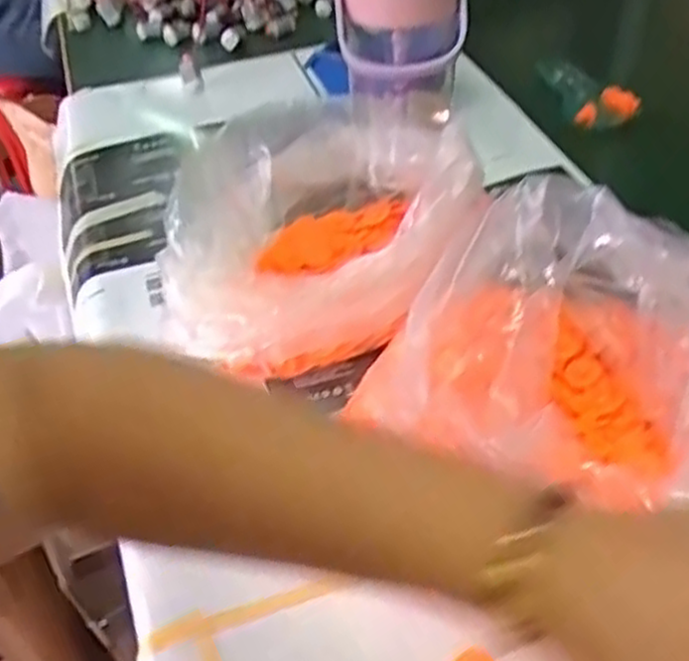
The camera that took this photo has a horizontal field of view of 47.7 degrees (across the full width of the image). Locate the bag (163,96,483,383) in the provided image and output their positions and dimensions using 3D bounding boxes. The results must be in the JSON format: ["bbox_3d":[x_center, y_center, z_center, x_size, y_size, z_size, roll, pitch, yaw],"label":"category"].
[{"bbox_3d":[-0.033,-0.070,0.527,0.199,0.096,0.186,-24,48,-20],"label":"bag"}]

